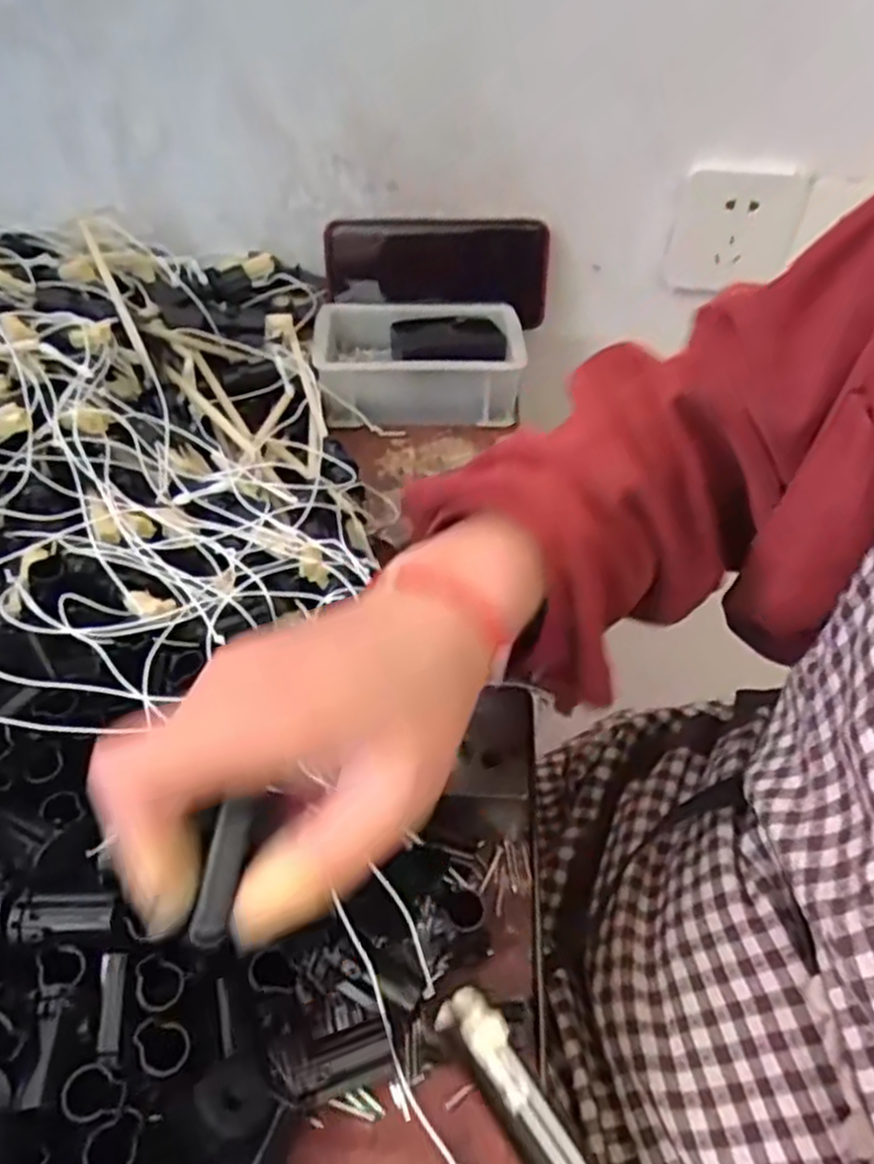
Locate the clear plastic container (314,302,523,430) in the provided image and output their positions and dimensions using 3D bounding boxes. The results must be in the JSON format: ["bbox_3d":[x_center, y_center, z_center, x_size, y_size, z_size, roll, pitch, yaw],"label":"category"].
[{"bbox_3d":[-0.014,-0.159,0.570,0.147,0.053,0.104,-2,44,-5],"label":"clear plastic container"}]

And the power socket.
[{"bbox_3d":[0.218,-0.259,0.573,0.089,0.082,0.012,-2,44,-5],"label":"power socket"}]

